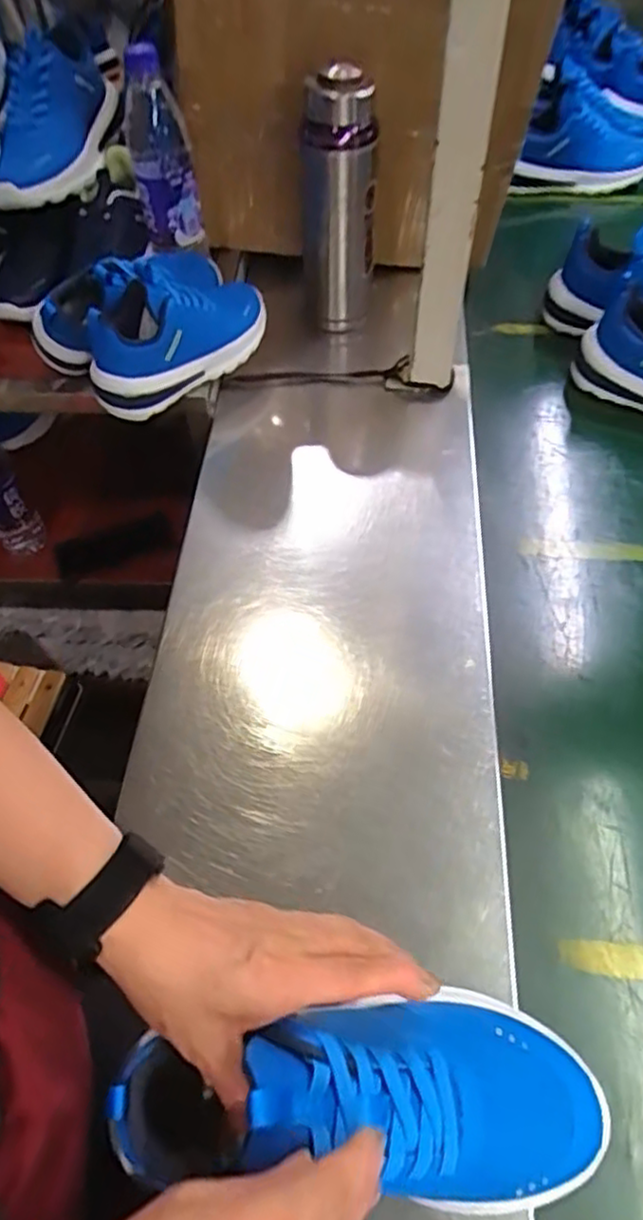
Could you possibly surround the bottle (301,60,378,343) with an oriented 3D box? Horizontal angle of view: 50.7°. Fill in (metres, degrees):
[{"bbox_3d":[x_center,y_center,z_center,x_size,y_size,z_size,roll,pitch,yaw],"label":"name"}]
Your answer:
[{"bbox_3d":[0.017,-0.412,0.700,0.077,0.234,0.062,-1,55,0],"label":"bottle"}]

